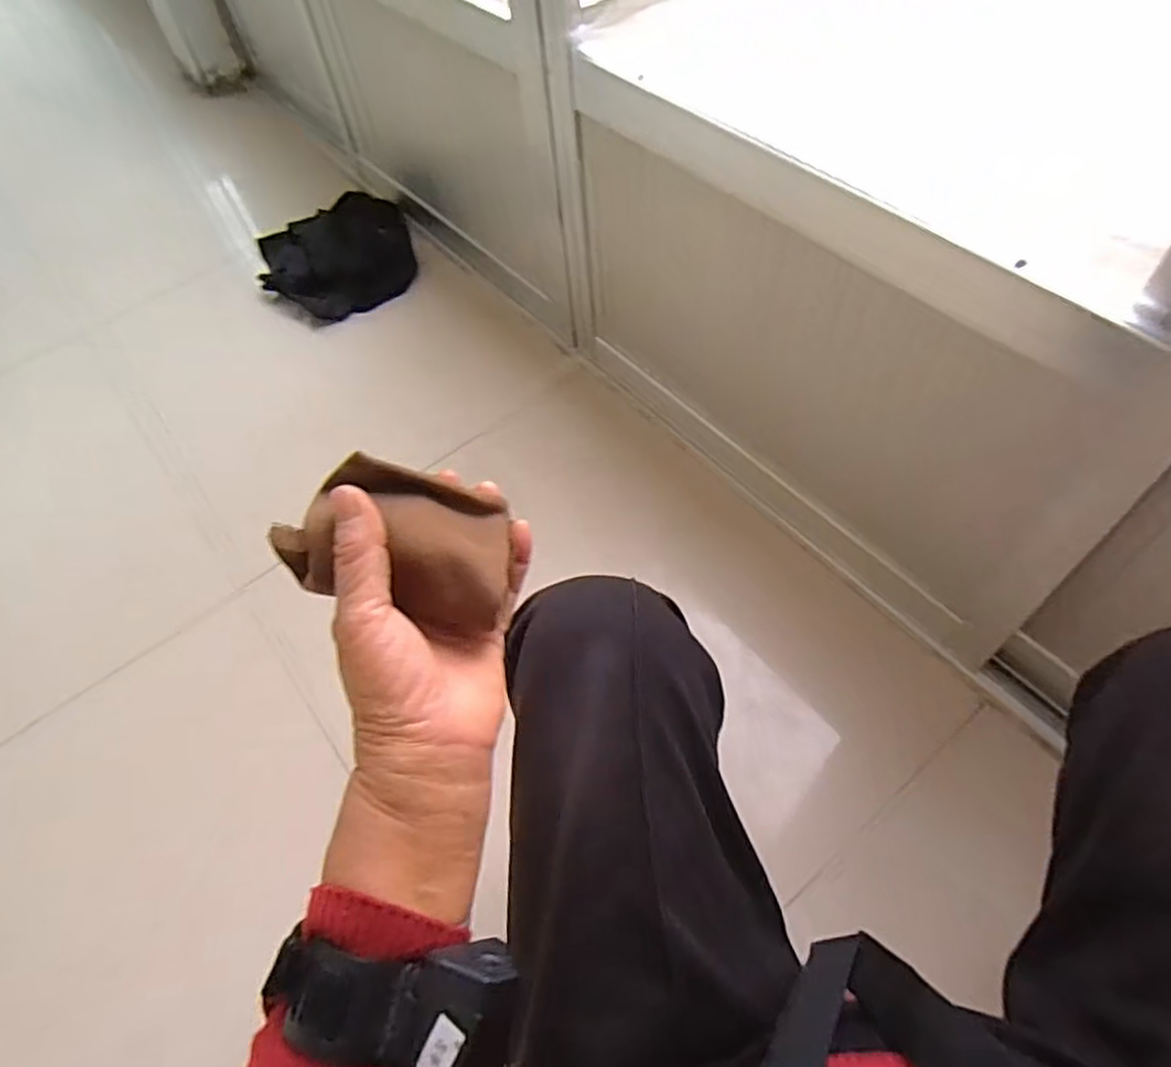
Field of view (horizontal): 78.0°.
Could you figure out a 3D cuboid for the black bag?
[{"bbox_3d":[-0.484,-0.547,1.387,0.297,0.088,0.280,-14,55,-4],"label":"black bag"}]

